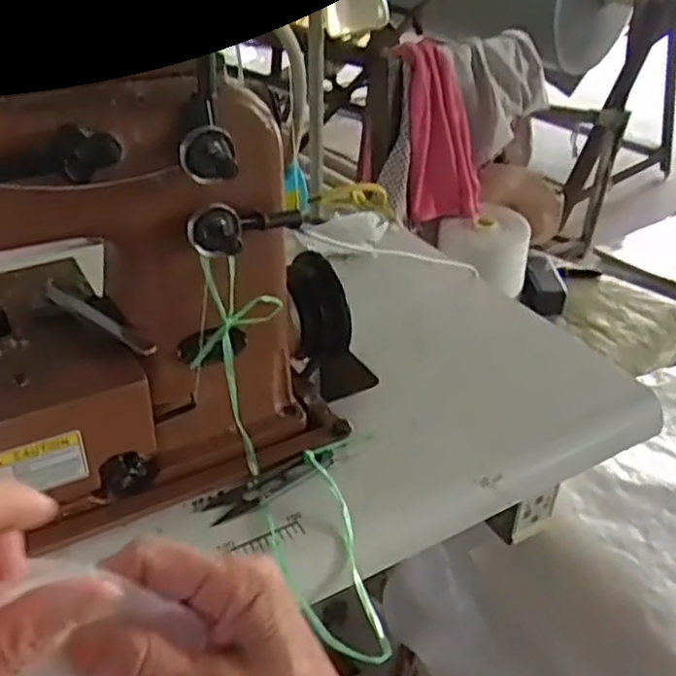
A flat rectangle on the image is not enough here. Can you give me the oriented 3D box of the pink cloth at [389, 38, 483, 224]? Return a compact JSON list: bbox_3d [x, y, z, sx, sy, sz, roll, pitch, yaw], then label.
[{"bbox_3d":[0.175,-0.352,1.223,0.121,0.297,0.034,-18,18,-19],"label":"pink cloth"}]

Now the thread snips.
[{"bbox_3d":[-0.046,0.103,0.505,0.102,0.013,0.022,-18,39,-27],"label":"thread snips"}]

